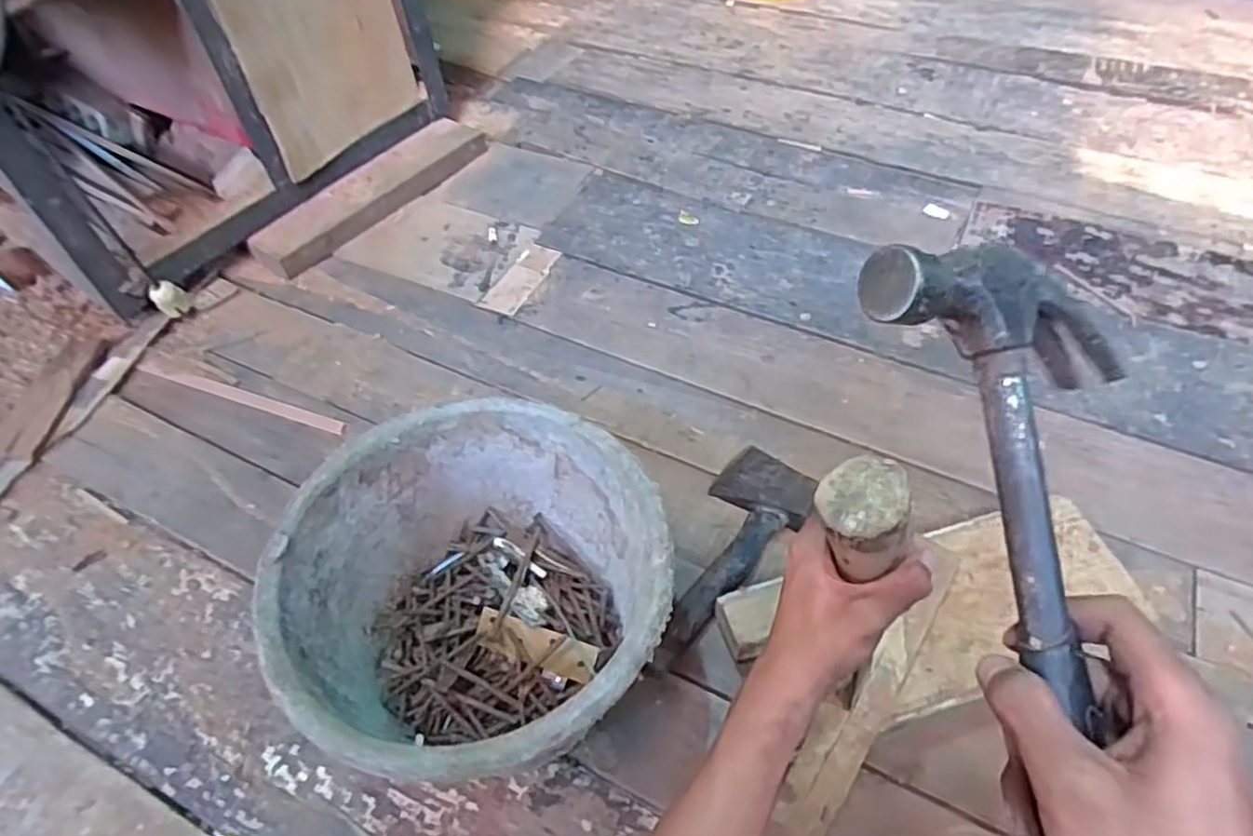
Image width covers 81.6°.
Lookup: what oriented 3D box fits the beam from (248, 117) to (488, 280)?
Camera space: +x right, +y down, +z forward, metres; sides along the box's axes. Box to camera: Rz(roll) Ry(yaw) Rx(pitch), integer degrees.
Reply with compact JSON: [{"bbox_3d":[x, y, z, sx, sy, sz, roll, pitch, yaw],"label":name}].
[{"bbox_3d":[-0.380,-0.349,1.115,0.082,0.050,0.409,30,60,24],"label":"beam"}]

